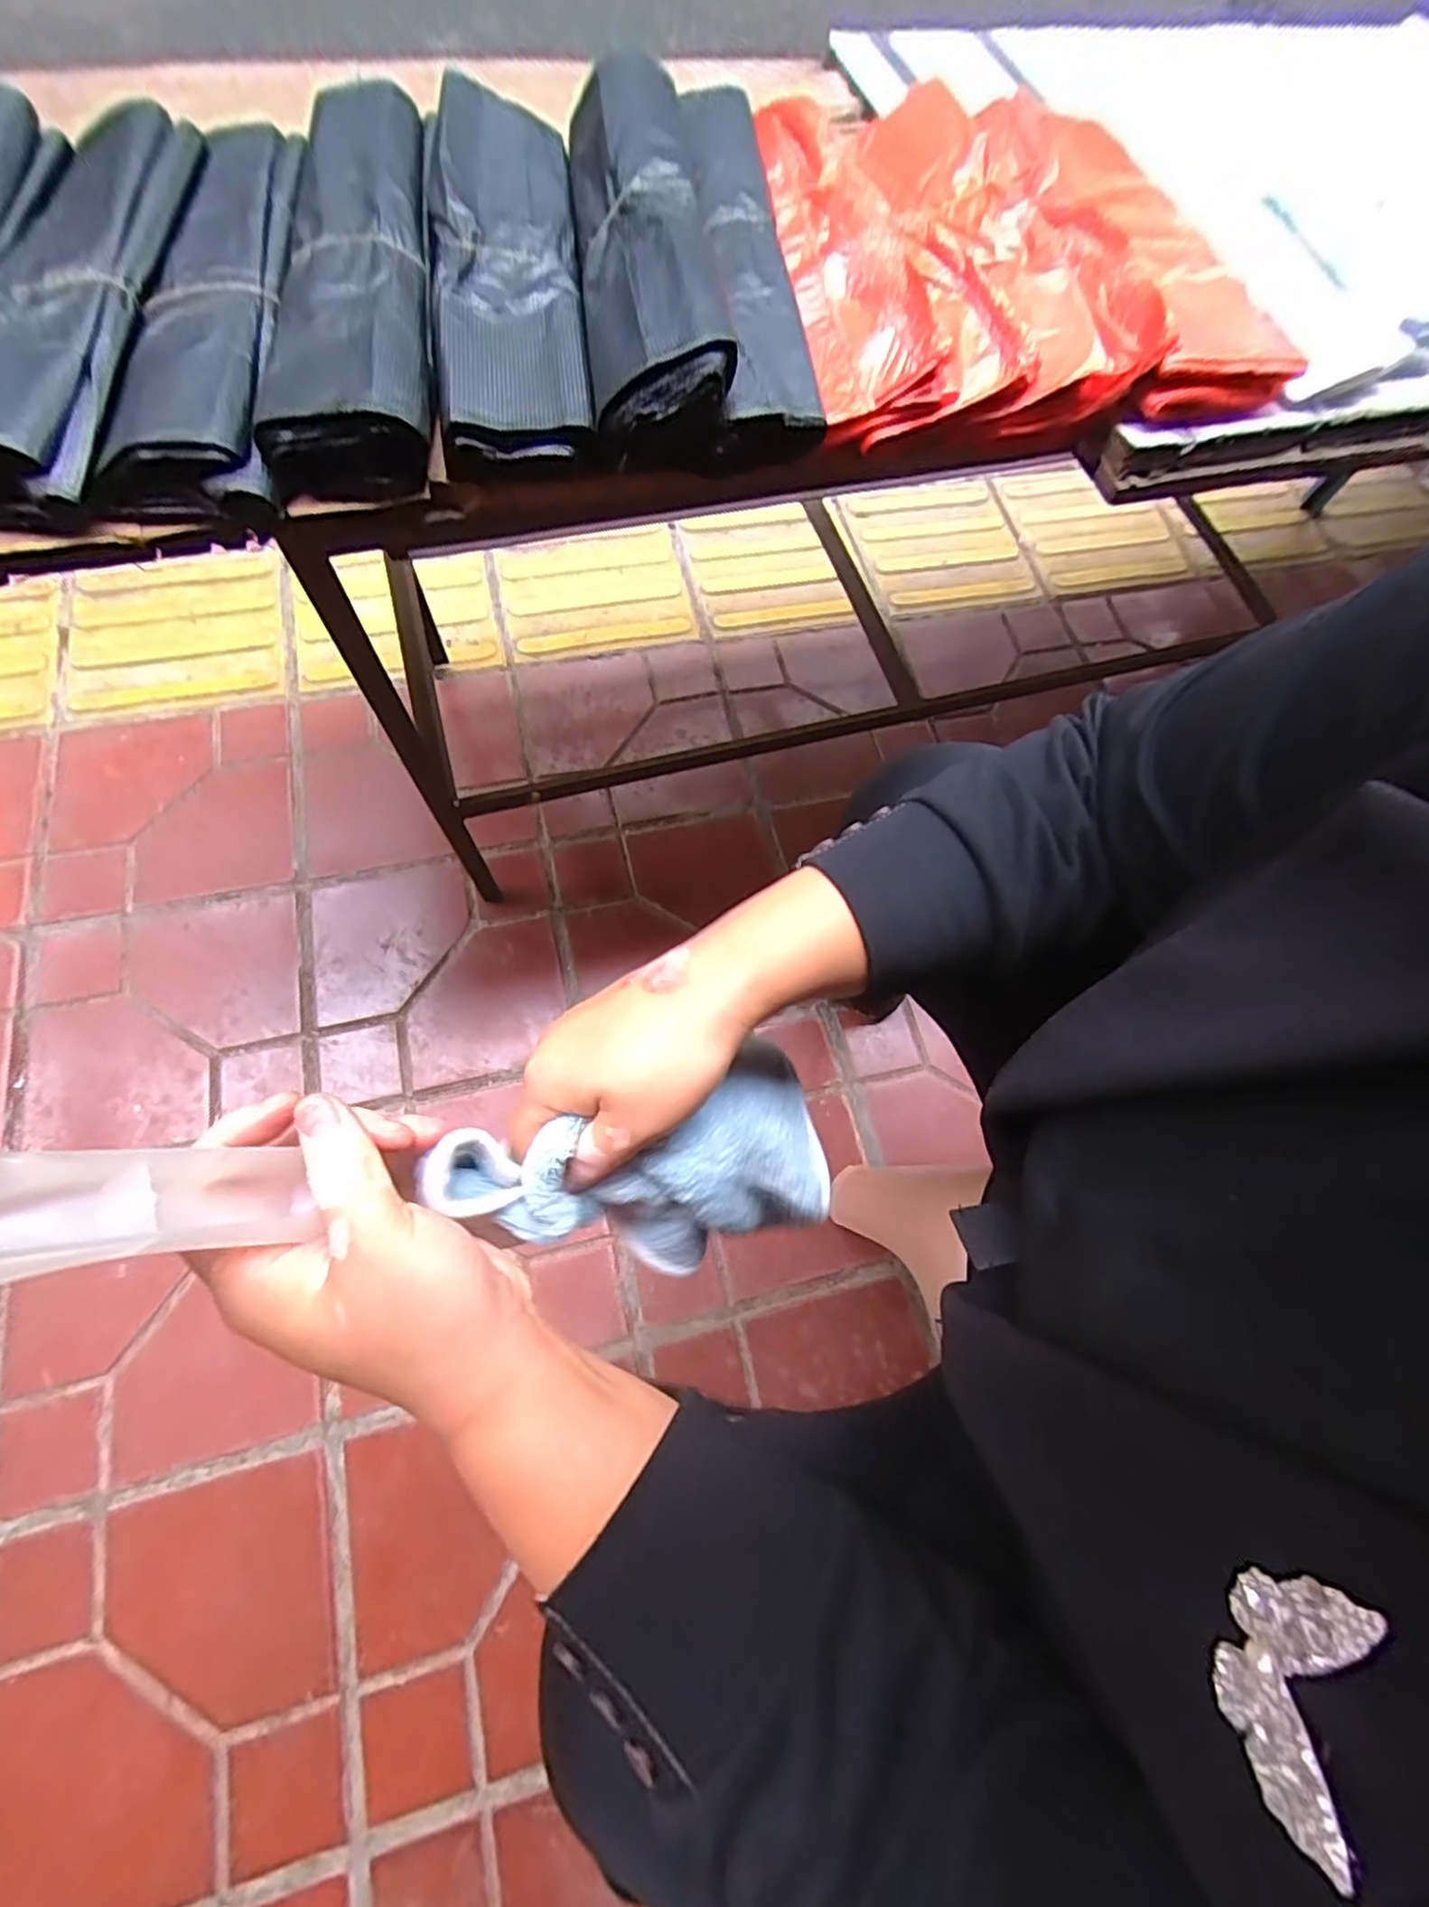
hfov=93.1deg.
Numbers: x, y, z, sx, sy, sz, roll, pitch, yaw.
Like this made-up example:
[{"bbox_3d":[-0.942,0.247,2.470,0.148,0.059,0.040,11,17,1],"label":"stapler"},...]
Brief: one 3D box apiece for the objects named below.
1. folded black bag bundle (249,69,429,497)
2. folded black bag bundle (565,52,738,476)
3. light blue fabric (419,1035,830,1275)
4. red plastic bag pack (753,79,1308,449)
[{"bbox_3d":[-0.216,-0.416,0.413,0.086,0.043,0.343,-5,71,-8],"label":"folded black bag bundle"},{"bbox_3d":[-0.044,-0.440,0.418,0.081,0.059,0.336,-5,71,-8],"label":"folded black bag bundle"},{"bbox_3d":[-0.031,0.099,0.328,0.204,0.069,0.098,5,65,-34],"label":"light blue fabric"},{"bbox_3d":[0.190,-0.510,0.481,0.313,0.050,0.374,-8,72,-9],"label":"red plastic bag pack"}]

